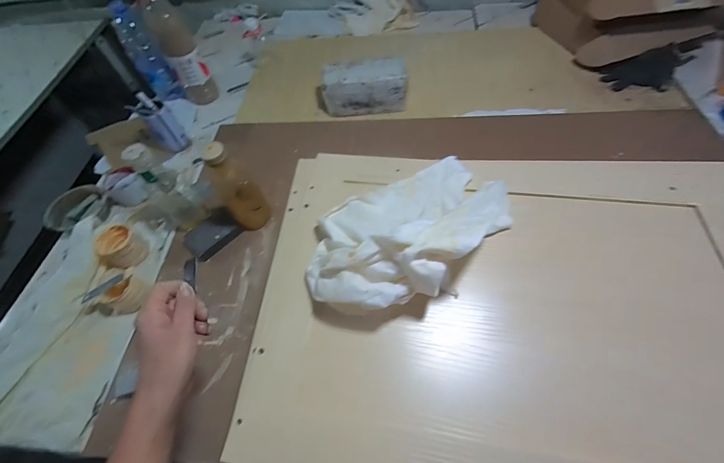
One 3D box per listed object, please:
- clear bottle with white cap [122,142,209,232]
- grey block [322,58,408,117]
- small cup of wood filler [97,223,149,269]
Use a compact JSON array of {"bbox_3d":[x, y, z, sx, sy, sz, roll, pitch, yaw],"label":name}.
[{"bbox_3d":[-0.374,-0.073,0.617,0.070,0.215,0.070,26,64,18],"label":"clear bottle with white cap"},{"bbox_3d":[0.012,-0.376,0.835,0.221,0.109,0.096,-4,59,1],"label":"grey block"},{"bbox_3d":[-0.503,0.031,0.657,0.084,0.052,0.078,-1,59,2],"label":"small cup of wood filler"}]

